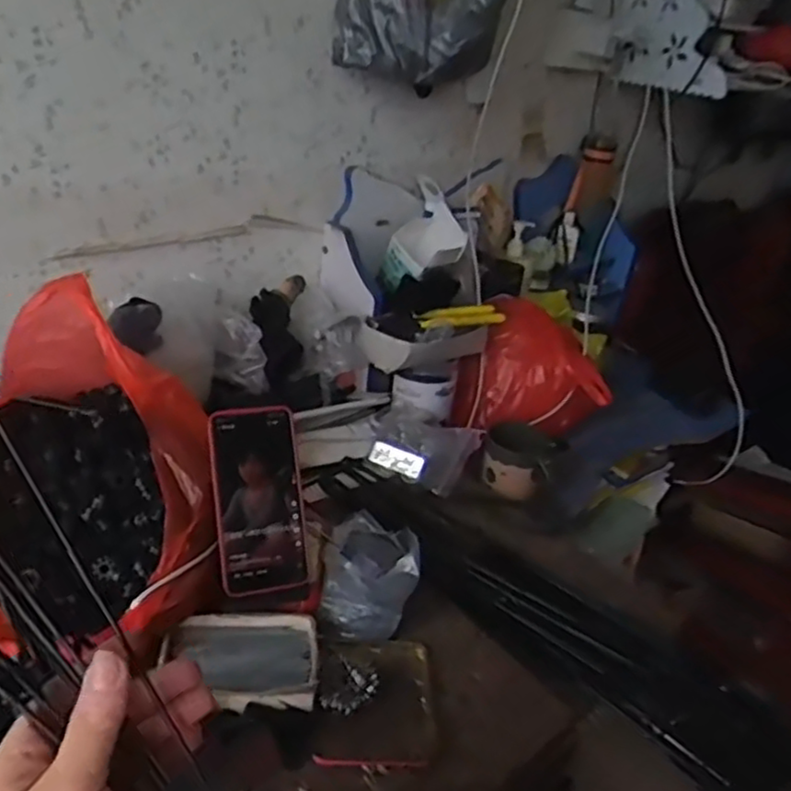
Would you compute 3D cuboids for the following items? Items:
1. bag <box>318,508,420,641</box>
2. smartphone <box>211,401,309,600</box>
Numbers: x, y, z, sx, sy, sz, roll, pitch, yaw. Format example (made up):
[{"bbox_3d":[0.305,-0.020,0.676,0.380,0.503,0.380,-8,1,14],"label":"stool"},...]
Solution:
[{"bbox_3d":[-0.024,0.173,0.684,0.090,0.054,0.119,7,28,-1],"label":"bag"},{"bbox_3d":[-0.122,0.093,0.629,0.077,0.163,0.011,-5,-7,-21],"label":"smartphone"}]

